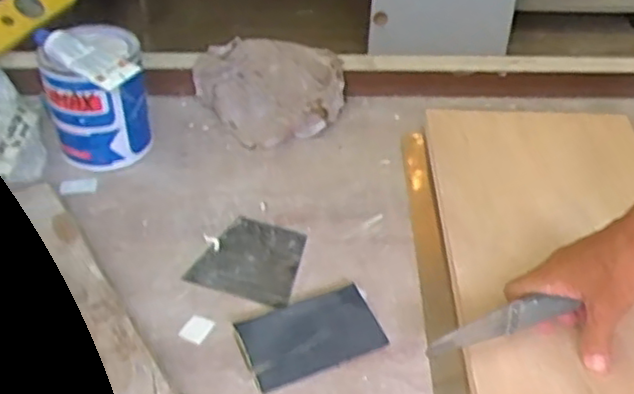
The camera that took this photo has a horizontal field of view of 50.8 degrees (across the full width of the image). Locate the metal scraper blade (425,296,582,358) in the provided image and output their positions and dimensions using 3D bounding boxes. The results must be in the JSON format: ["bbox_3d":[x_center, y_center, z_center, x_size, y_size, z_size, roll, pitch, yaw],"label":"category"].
[{"bbox_3d":[0.146,0.101,0.533,0.123,0.036,0.011,-17,44,-8],"label":"metal scraper blade"}]

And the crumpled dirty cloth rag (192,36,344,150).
[{"bbox_3d":[-0.057,-0.123,0.790,0.178,0.066,0.133,1,42,-2],"label":"crumpled dirty cloth rag"}]

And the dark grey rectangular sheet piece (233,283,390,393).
[{"bbox_3d":[-0.007,0.115,0.563,0.115,0.012,0.069,-16,45,-20],"label":"dark grey rectangular sheet piece"}]

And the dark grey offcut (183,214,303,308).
[{"bbox_3d":[-0.061,0.057,0.635,0.094,0.005,0.095,15,43,14],"label":"dark grey offcut"}]

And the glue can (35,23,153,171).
[{"bbox_3d":[-0.231,-0.104,0.708,0.100,0.138,0.115,-9,43,-12],"label":"glue can"}]

